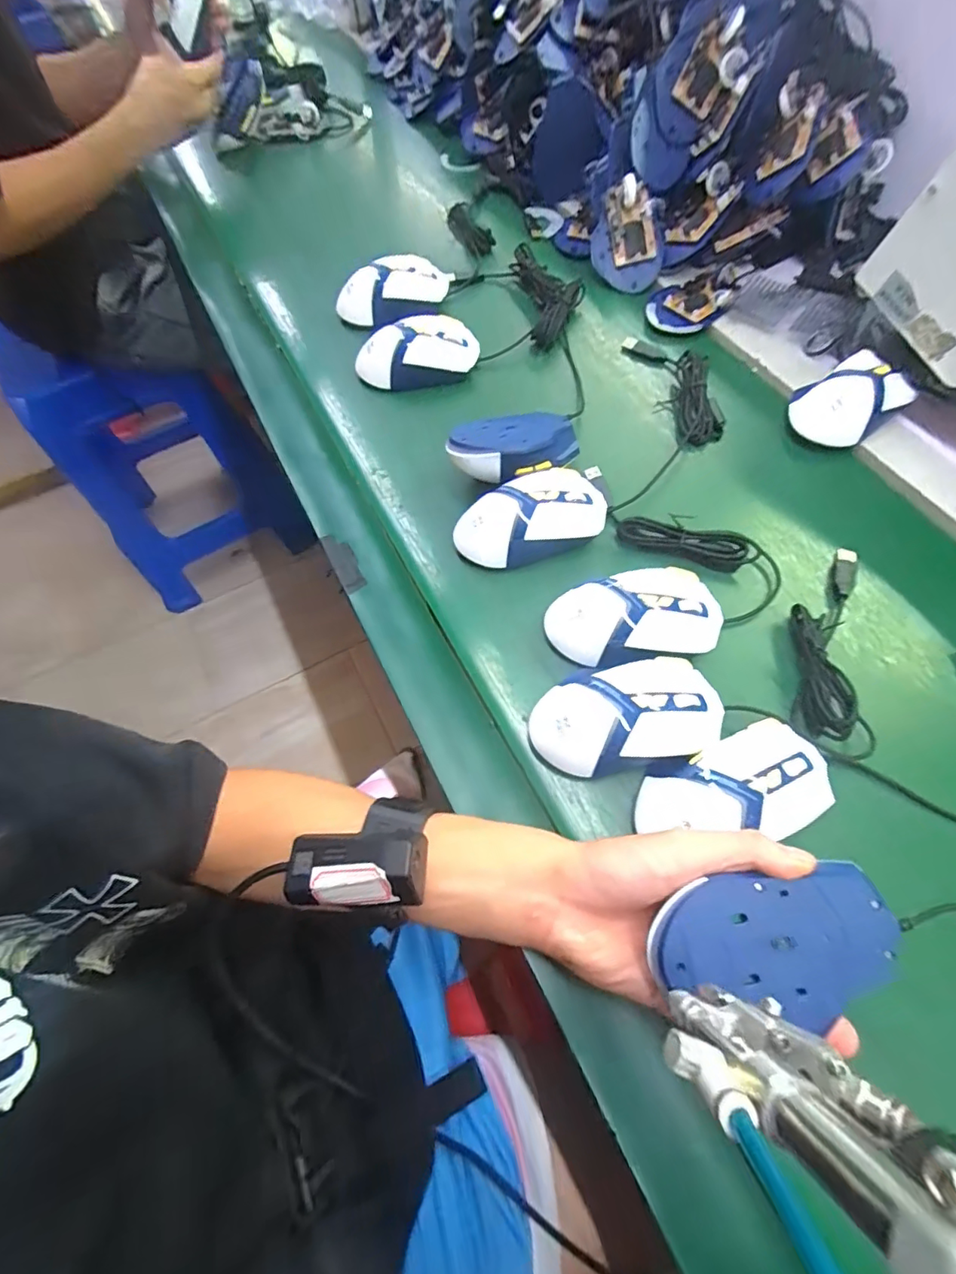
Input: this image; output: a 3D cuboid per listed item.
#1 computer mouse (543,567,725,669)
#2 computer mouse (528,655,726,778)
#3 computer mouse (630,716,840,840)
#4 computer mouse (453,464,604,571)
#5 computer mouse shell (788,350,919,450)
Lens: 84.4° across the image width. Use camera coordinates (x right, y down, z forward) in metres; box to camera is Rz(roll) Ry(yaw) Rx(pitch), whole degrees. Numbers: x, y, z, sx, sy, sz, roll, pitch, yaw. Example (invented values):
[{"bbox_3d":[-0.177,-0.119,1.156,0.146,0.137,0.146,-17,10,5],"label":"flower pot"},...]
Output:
[{"bbox_3d":[0.114,-0.012,0.383,0.120,0.045,0.067,-12,64,-4],"label":"computer mouse"},{"bbox_3d":[0.098,0.054,0.351,0.120,0.049,0.064,-10,64,-3],"label":"computer mouse"},{"bbox_3d":[0.158,0.098,0.327,0.124,0.048,0.065,-18,64,-7],"label":"computer mouse"},{"bbox_3d":[0.043,-0.096,0.431,0.122,0.047,0.059,-18,64,-6],"label":"computer mouse"},{"bbox_3d":[0.341,-0.221,0.486,0.106,0.042,0.076,-32,67,-13],"label":"computer mouse shell"}]

